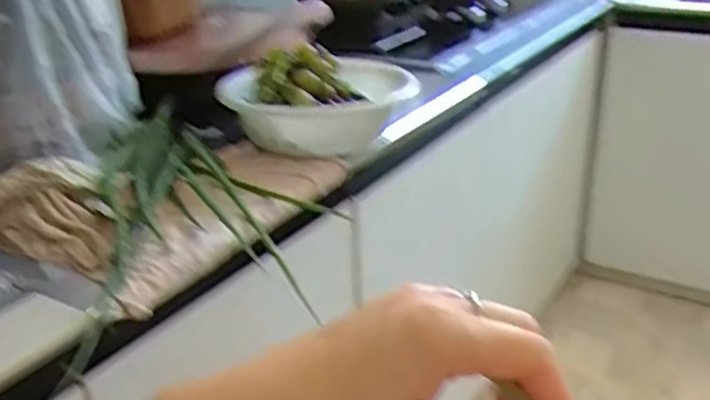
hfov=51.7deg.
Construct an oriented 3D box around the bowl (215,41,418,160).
[{"bbox_3d":[-0.044,-0.123,0.882,0.225,0.106,0.139,-6,25,-8],"label":"bowl"}]

